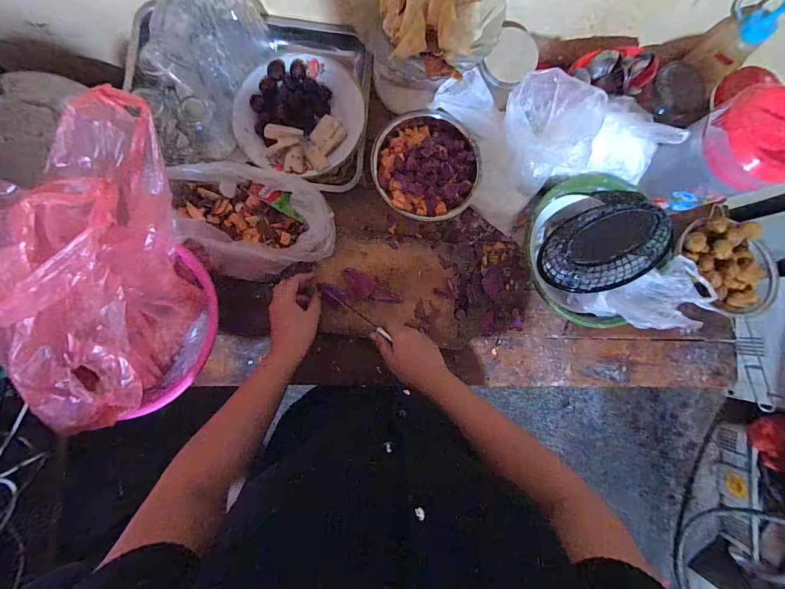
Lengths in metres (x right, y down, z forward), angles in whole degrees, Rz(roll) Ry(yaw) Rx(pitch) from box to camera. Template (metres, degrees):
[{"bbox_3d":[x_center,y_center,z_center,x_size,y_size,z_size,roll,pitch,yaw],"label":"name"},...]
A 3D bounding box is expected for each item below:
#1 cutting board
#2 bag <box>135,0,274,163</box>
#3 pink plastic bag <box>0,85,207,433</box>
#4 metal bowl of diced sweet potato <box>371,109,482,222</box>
[{"bbox_3d":[0.006,-0.010,0.623,0.244,0.029,0.169,7,85,-5],"label":"cutting board"},{"bbox_3d":[-0.294,-0.353,0.587,0.136,0.103,0.273,17,84,-4],"label":"bag"},{"bbox_3d":[-0.357,-0.029,0.449,0.158,0.178,0.386,11,109,-5],"label":"pink plastic bag"},{"bbox_3d":[0.053,-0.206,0.610,0.167,0.082,0.175,0,86,-6],"label":"metal bowl of diced sweet potato"}]

